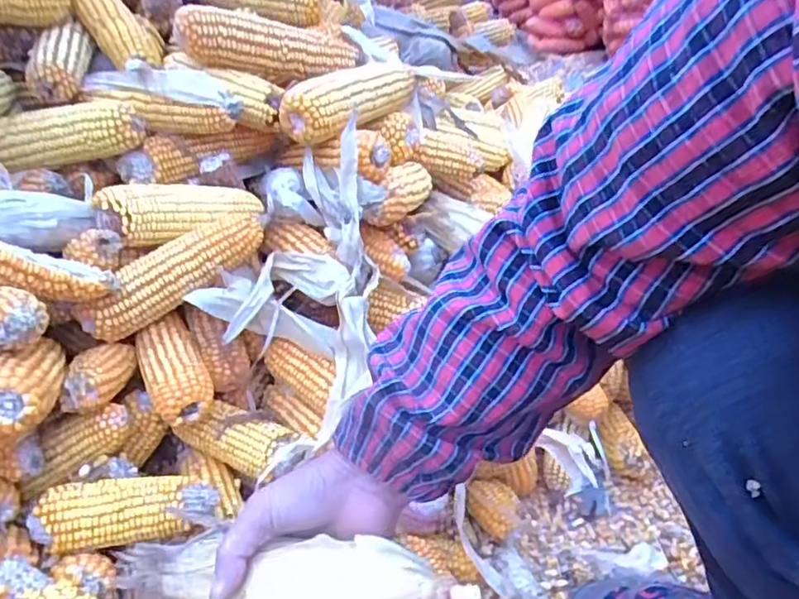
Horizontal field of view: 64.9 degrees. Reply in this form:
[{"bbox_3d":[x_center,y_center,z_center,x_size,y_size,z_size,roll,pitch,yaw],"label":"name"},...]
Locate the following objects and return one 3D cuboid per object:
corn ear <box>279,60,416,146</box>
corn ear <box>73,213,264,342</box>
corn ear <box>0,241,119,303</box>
[{"bbox_3d":[-0.048,-0.201,0.624,0.048,0.056,0.160,24,40,34],"label":"corn ear"},{"bbox_3d":[-0.201,-0.026,0.559,0.172,0.050,0.037,-35,42,-13],"label":"corn ear"},{"bbox_3d":[-0.291,-0.025,0.486,0.133,0.032,0.033,21,12,-45],"label":"corn ear"}]

